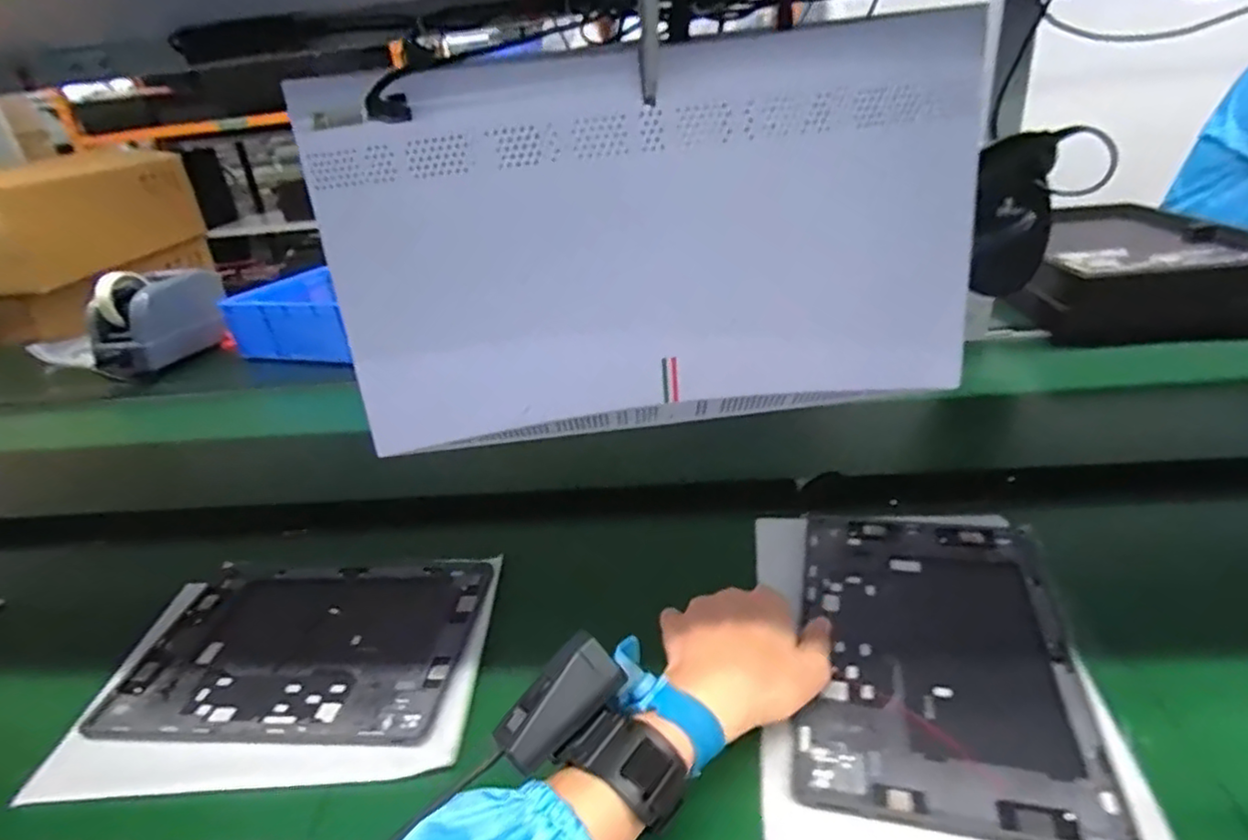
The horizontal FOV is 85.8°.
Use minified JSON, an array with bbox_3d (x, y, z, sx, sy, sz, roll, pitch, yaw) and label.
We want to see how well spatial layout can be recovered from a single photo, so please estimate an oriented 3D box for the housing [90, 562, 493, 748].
[{"bbox_3d":[-0.242,0.173,0.515,0.249,0.011,0.160,-3,28,8],"label":"housing"}]

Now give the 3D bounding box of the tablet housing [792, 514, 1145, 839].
[{"bbox_3d":[0.208,0.149,0.453,0.165,0.011,0.256,2,28,18],"label":"tablet housing"}]

